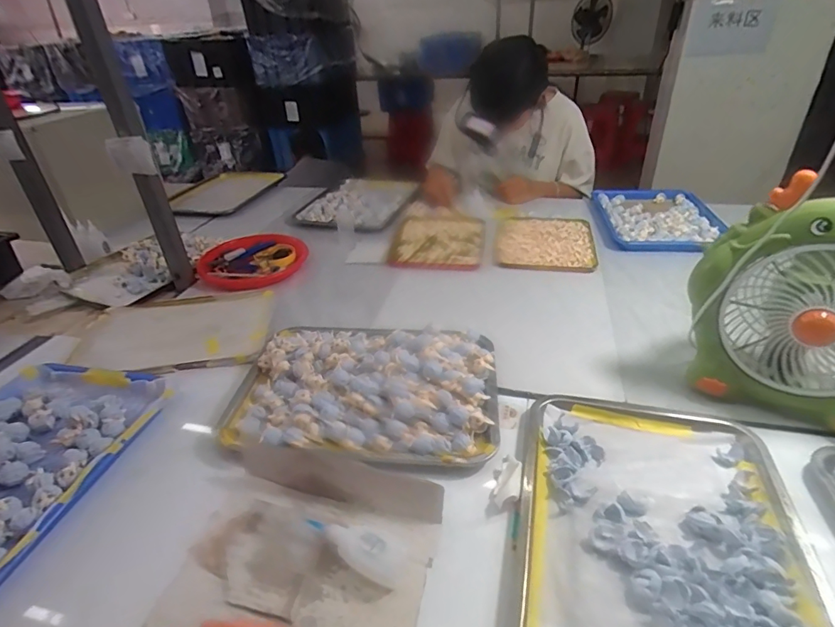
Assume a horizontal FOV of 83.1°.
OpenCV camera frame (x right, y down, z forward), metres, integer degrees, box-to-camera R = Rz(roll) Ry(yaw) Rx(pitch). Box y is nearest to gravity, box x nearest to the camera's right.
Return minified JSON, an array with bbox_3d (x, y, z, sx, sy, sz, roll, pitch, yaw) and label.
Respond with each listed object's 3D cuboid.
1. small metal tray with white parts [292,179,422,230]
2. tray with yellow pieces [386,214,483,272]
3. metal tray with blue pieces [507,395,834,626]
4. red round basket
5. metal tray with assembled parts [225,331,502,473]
[{"bbox_3d":[-0.161,-0.313,1.300,0.259,0.030,0.356,8,35,17],"label":"small metal tray with white parts"},{"bbox_3d":[0.053,-0.176,1.108,0.204,0.026,0.282,3,34,9],"label":"tray with yellow pieces"},{"bbox_3d":[0.235,0.212,0.466,0.267,0.023,0.355,5,35,14],"label":"metal tray with blue pieces"},{"bbox_3d":[-0.346,-0.112,0.989,0.201,0.037,0.191,-2,33,2],"label":"red round basket"},{"bbox_3d":[-0.070,0.089,0.645,0.348,0.054,0.248,1,34,8],"label":"metal tray with assembled parts"}]

